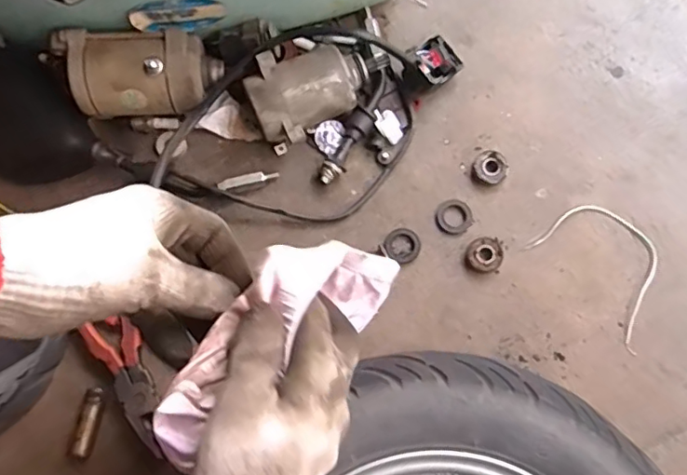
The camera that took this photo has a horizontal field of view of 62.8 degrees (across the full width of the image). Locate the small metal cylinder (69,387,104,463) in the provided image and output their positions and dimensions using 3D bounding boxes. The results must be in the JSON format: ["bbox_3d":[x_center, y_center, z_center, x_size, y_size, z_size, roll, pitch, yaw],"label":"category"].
[{"bbox_3d":[-0.211,0.155,0.465,0.017,0.016,0.059,13,79,2],"label":"small metal cylinder"}]

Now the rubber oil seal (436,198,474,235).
[{"bbox_3d":[0.099,-0.019,0.504,0.031,0.004,0.032,0,79,0],"label":"rubber oil seal"}]

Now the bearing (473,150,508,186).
[{"bbox_3d":[0.134,-0.063,0.511,0.030,0.011,0.030,0,79,0],"label":"bearing"}]

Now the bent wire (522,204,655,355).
[{"bbox_3d":[0.235,0.025,0.496,0.124,0.004,0.086,44,82,8],"label":"bent wire"}]

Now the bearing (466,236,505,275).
[{"bbox_3d":[0.126,0.015,0.496,0.033,0.011,0.030,-29,80,-6],"label":"bearing"}]

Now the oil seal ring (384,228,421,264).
[{"bbox_3d":[0.053,0.007,0.498,0.031,0.004,0.031,0,79,0],"label":"oil seal ring"}]

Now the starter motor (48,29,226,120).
[{"bbox_3d":[-0.170,-0.135,0.485,0.129,0.068,0.059,-5,79,-1],"label":"starter motor"}]

